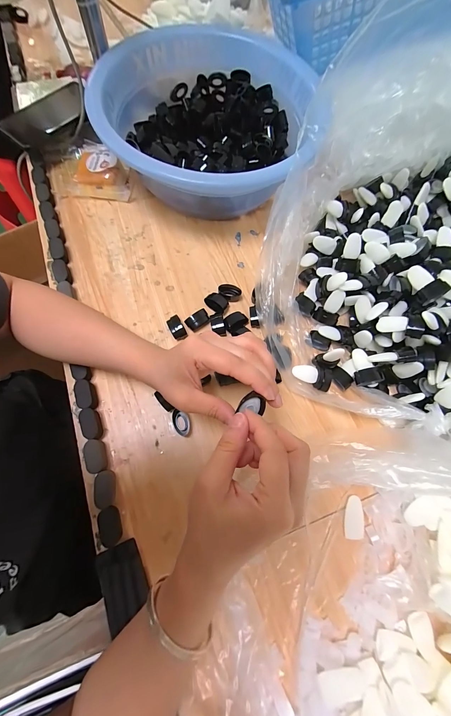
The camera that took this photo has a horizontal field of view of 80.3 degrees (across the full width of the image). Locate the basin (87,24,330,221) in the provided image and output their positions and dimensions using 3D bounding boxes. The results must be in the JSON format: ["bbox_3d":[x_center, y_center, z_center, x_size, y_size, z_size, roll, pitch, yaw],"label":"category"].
[{"bbox_3d":[-0.019,-0.362,0.429,0.308,0.111,0.335,1,71,-2],"label":"basin"}]

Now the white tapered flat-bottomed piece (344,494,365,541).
[{"bbox_3d":[0.148,0.184,0.309,0.021,0.004,0.044,-2,68,18],"label":"white tapered flat-bottomed piece"}]

